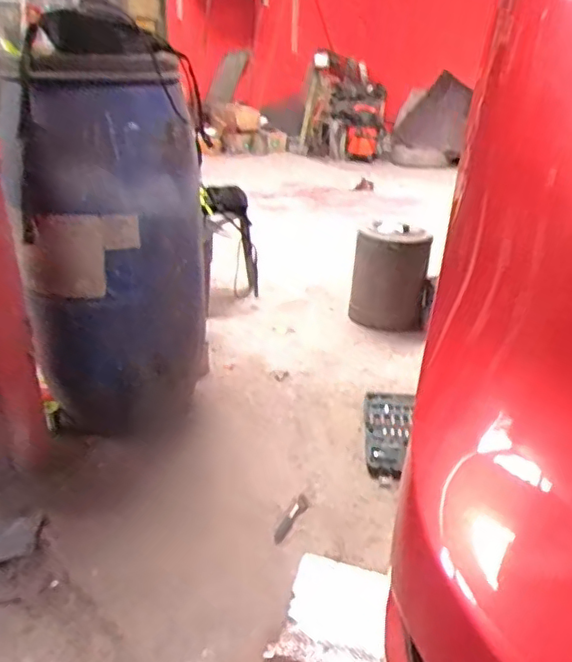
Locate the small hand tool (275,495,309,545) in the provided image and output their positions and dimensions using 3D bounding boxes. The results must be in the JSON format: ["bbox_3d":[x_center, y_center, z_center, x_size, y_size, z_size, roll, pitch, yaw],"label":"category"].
[{"bbox_3d":[0.013,0.442,1.378,0.029,0.020,0.159,15,28,26],"label":"small hand tool"}]

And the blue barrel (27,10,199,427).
[{"bbox_3d":[-0.472,-0.254,1.653,0.447,1.042,0.496,-8,27,-19],"label":"blue barrel"}]

